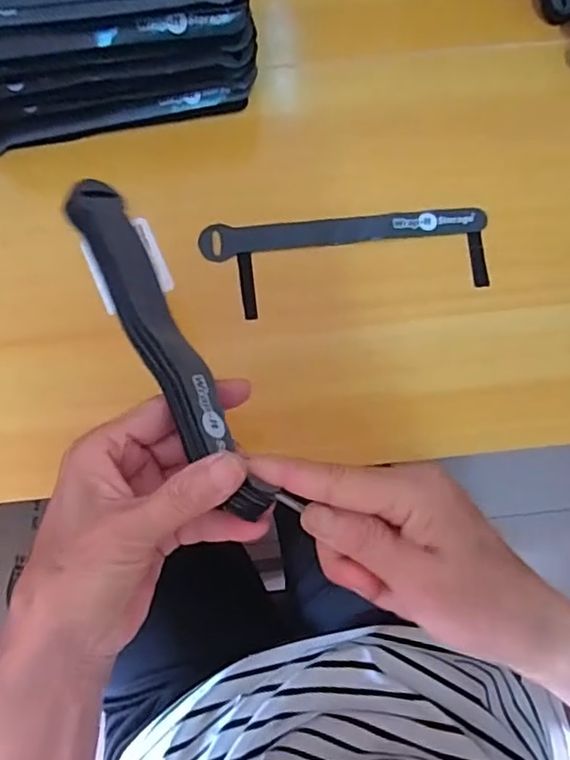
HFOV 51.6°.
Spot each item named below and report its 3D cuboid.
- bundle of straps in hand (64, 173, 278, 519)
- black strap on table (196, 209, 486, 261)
[{"bbox_3d":[-0.060,-0.023,0.278,0.025,0.013,0.194,-29,68,-5],"label":"bundle of straps in hand"},{"bbox_3d":[0.040,-0.103,0.414,0.196,0.004,0.023,-4,84,1],"label":"black strap on table"}]

